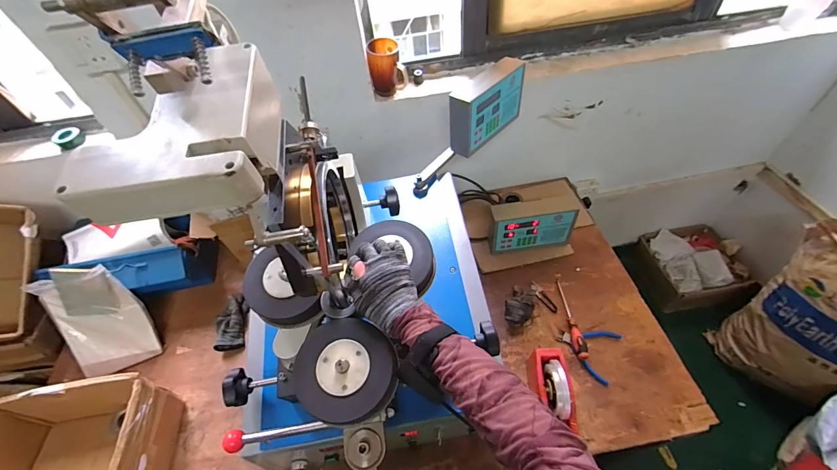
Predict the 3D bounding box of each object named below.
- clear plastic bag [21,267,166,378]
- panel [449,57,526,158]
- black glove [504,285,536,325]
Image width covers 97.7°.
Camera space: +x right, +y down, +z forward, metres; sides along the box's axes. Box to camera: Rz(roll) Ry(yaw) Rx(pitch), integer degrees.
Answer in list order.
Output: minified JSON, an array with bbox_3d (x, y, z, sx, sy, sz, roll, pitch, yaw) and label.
[{"bbox_3d":[-0.803,0.210,0.912,0.186,0.288,0.050,-19,21,-6],"label":"clear plastic bag"},{"bbox_3d":[0.169,-0.313,0.888,0.059,0.142,0.231,34,62,27],"label":"panel"},{"bbox_3d":[0.260,0.178,0.934,0.069,0.053,0.109,24,58,22],"label":"black glove"}]

